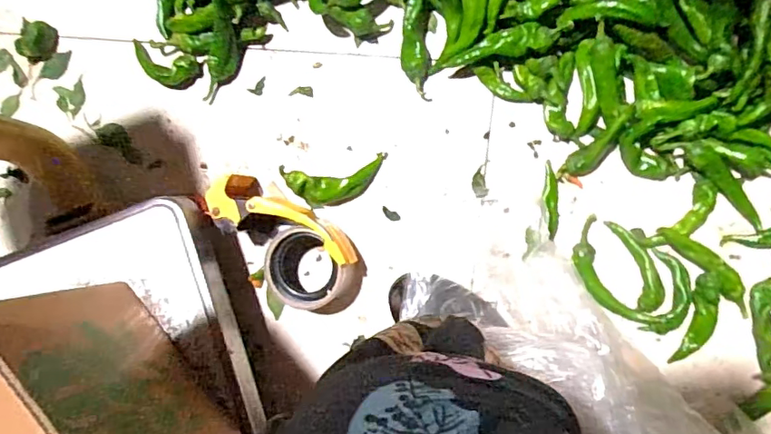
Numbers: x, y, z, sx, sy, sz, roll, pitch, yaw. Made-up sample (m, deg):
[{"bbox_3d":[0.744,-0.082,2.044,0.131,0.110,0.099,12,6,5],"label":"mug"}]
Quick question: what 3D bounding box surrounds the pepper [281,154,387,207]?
[{"bbox_3d":[-0.053,-0.037,0.565,0.106,0.022,0.045,-8,89,9],"label":"pepper"}]

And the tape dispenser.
[{"bbox_3d":[-0.105,0.031,0.554,0.173,0.062,0.085,33,96,8],"label":"tape dispenser"}]

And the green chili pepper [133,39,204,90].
[{"bbox_3d":[-0.256,-0.172,0.604,0.096,0.021,0.040,18,93,9],"label":"green chili pepper"}]

